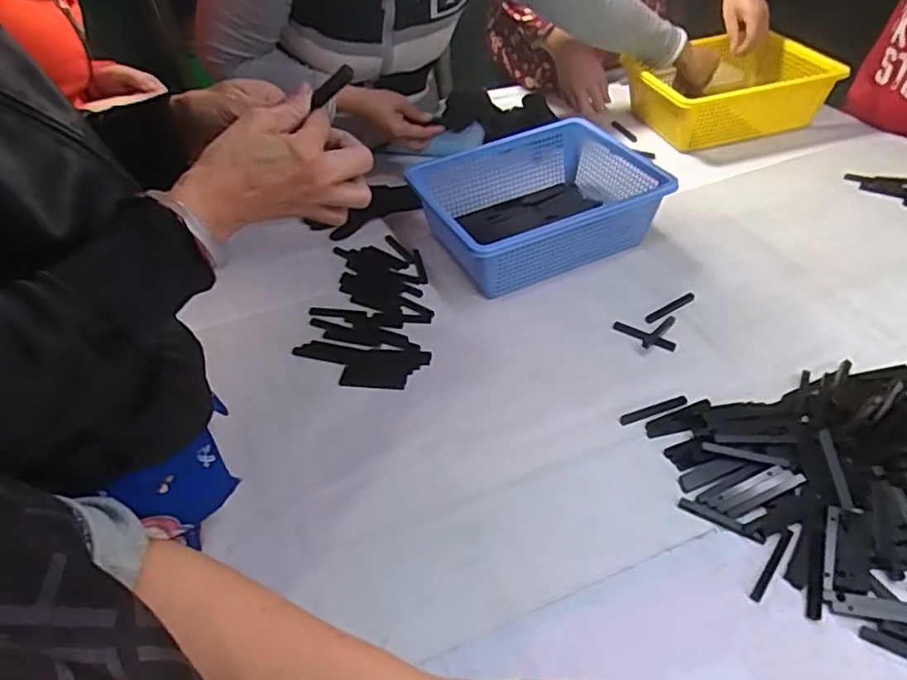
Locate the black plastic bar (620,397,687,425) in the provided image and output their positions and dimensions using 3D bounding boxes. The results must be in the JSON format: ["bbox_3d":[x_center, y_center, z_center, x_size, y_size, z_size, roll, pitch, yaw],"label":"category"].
[{"bbox_3d":[0.214,0.075,0.649,0.079,0.004,0.012,-15,44,-10],"label":"black plastic bar"}]

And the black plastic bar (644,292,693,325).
[{"bbox_3d":[0.274,-0.040,0.768,0.083,0.004,0.012,-25,46,-20],"label":"black plastic bar"}]

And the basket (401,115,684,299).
[{"bbox_3d":[0.128,-0.198,0.880,0.339,0.098,0.263,-18,44,-14],"label":"basket"}]

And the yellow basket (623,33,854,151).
[{"bbox_3d":[0.499,-0.477,1.148,0.339,0.098,0.282,-11,43,-6],"label":"yellow basket"}]

